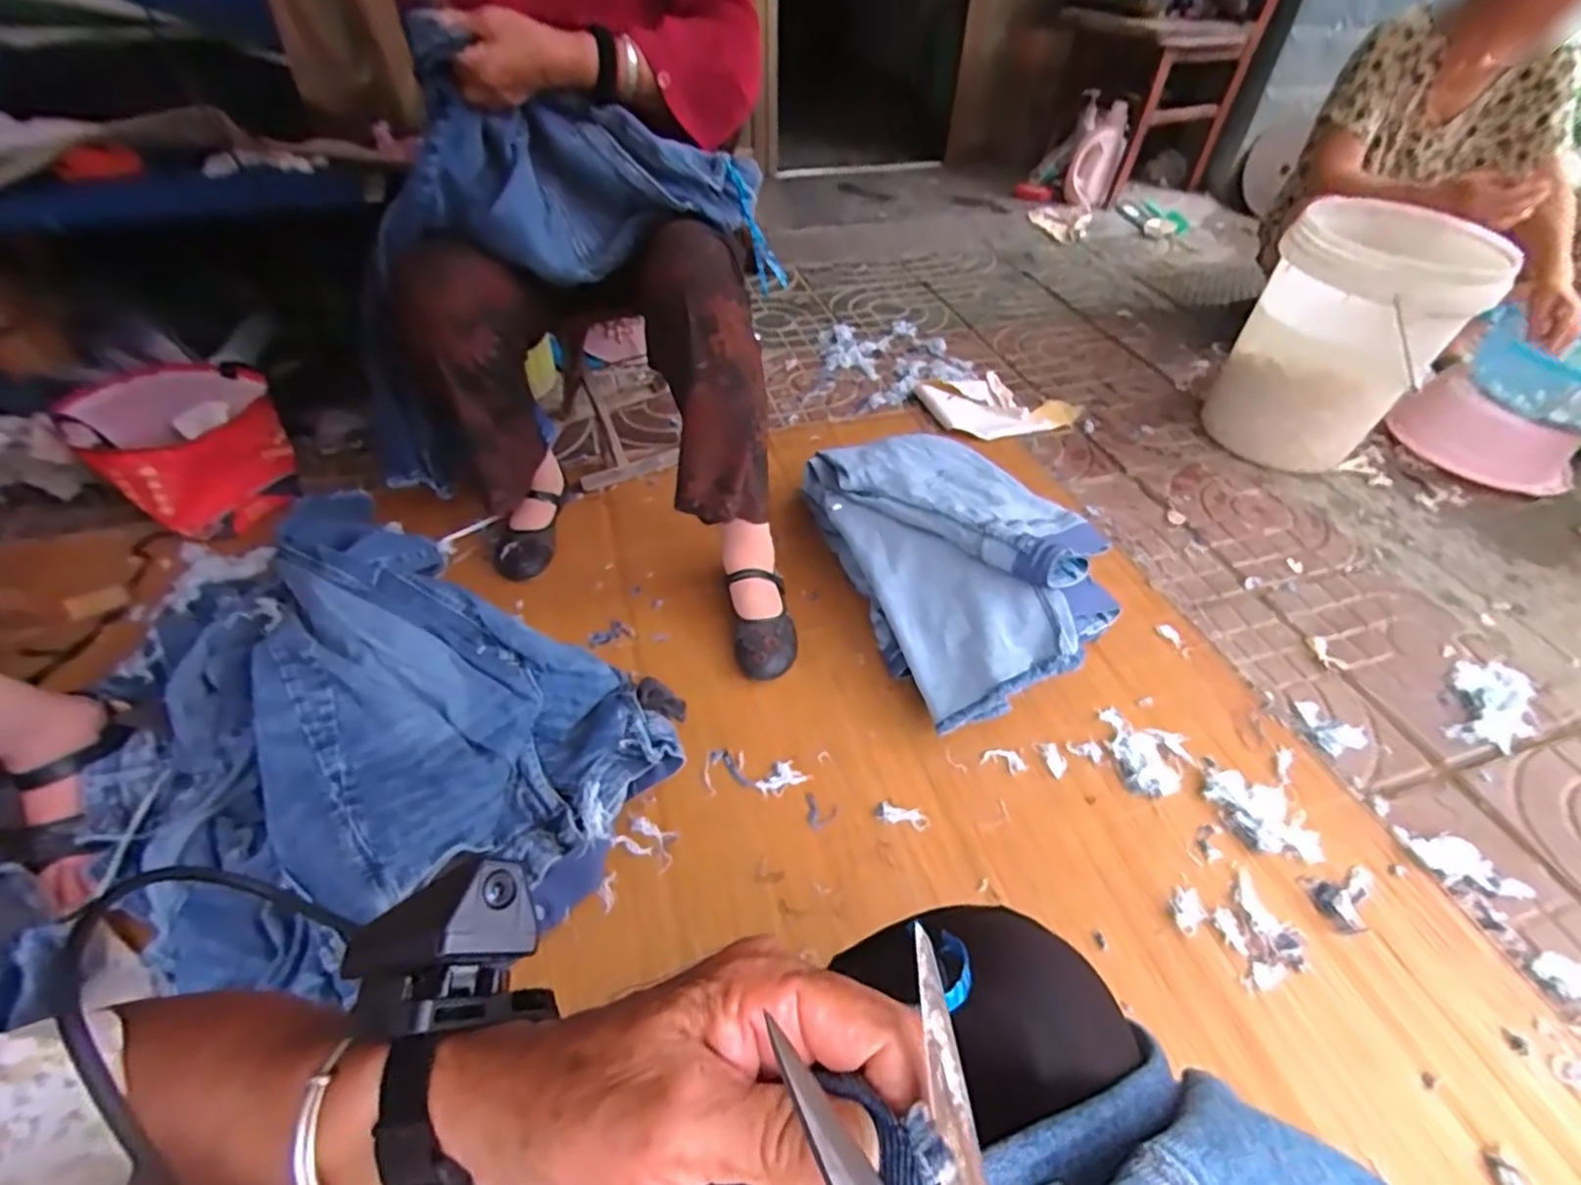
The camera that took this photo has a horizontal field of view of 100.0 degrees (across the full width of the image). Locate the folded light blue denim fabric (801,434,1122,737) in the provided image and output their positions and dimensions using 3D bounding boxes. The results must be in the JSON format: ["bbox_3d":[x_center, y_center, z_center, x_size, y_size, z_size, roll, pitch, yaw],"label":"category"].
[{"bbox_3d":[0.248,-0.073,0.986,0.325,0.166,0.544,-13,45,-15],"label":"folded light blue denim fabric"}]

